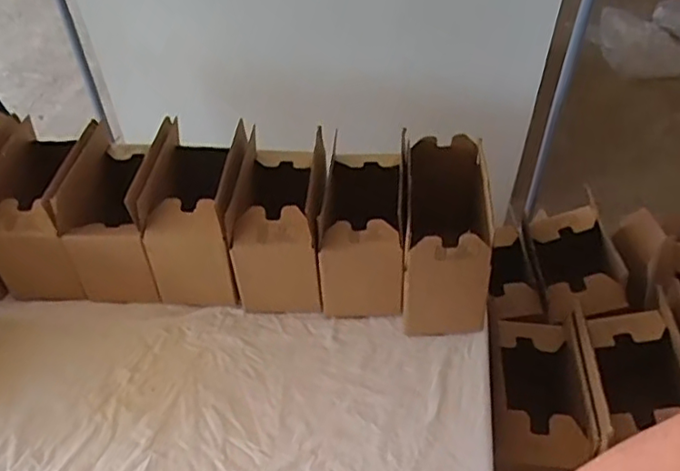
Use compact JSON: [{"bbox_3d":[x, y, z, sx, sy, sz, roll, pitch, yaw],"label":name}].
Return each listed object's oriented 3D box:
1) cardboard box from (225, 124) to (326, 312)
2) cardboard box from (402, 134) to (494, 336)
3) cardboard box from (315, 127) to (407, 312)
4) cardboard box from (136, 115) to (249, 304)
[{"bbox_3d":[-0.080,-0.020,0.857,0.112,0.180,0.199,1,44,1],"label":"cardboard box"},{"bbox_3d":[0.140,0.006,0.815,0.116,0.184,0.204,6,44,6],"label":"cardboard box"},{"bbox_3d":[0.032,-0.011,0.854,0.107,0.169,0.197,3,44,3],"label":"cardboard box"},{"bbox_3d":[-0.191,-0.032,0.865,0.124,0.186,0.205,1,44,2],"label":"cardboard box"}]

